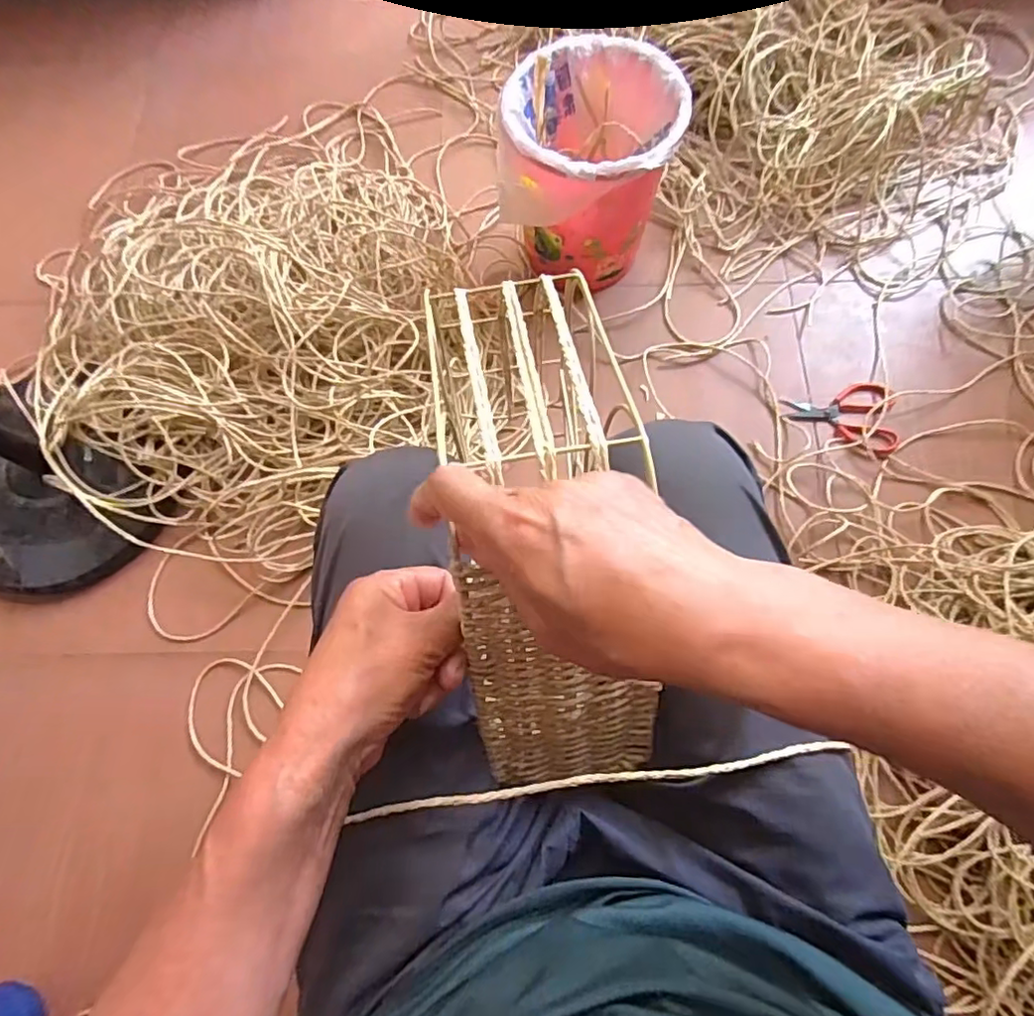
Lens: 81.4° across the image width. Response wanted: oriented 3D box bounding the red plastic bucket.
[{"bbox_3d":[0.100,-0.488,0.893,0.240,0.253,0.225,0,71,1],"label":"red plastic bucket"}]

